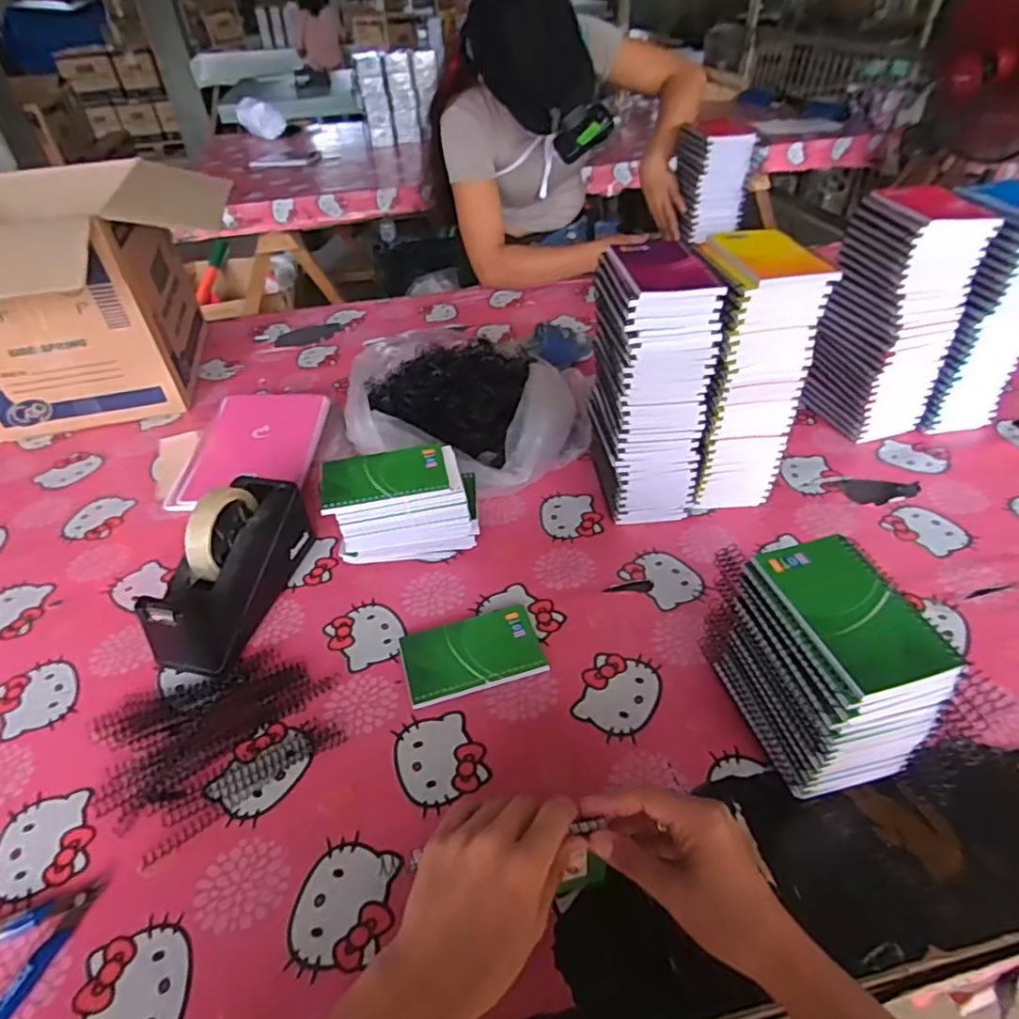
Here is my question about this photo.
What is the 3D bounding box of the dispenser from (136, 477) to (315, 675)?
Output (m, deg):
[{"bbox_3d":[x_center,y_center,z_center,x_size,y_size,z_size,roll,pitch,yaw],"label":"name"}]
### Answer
[{"bbox_3d":[-0.284,0.056,0.636,0.070,0.118,0.202,8,42,12],"label":"dispenser"}]

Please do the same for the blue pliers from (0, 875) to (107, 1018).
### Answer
[{"bbox_3d":[-0.340,0.306,0.430,0.077,0.011,0.113,28,49,31],"label":"blue pliers"}]

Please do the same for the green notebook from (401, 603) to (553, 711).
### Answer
[{"bbox_3d":[-0.035,0.138,0.602,0.130,0.015,0.079,-13,42,-12],"label":"green notebook"}]

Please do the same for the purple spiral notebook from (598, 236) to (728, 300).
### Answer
[{"bbox_3d":[0.147,-0.234,0.606,0.092,0.012,0.131,-6,41,-4],"label":"purple spiral notebook"}]

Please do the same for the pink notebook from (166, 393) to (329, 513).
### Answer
[{"bbox_3d":[-0.350,-0.088,0.853,0.168,0.010,0.216,-1,49,3],"label":"pink notebook"}]

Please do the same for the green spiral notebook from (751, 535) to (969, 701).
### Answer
[{"bbox_3d":[0.244,0.069,0.443,0.079,0.009,0.130,-11,41,-9],"label":"green spiral notebook"}]

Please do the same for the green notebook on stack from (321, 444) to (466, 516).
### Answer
[{"bbox_3d":[-0.124,-0.035,0.653,0.139,0.009,0.083,-11,41,-9],"label":"green notebook on stack"}]

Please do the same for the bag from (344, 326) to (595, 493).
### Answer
[{"bbox_3d":[-0.060,-0.151,0.859,0.326,0.113,0.271,14,44,19],"label":"bag"}]

